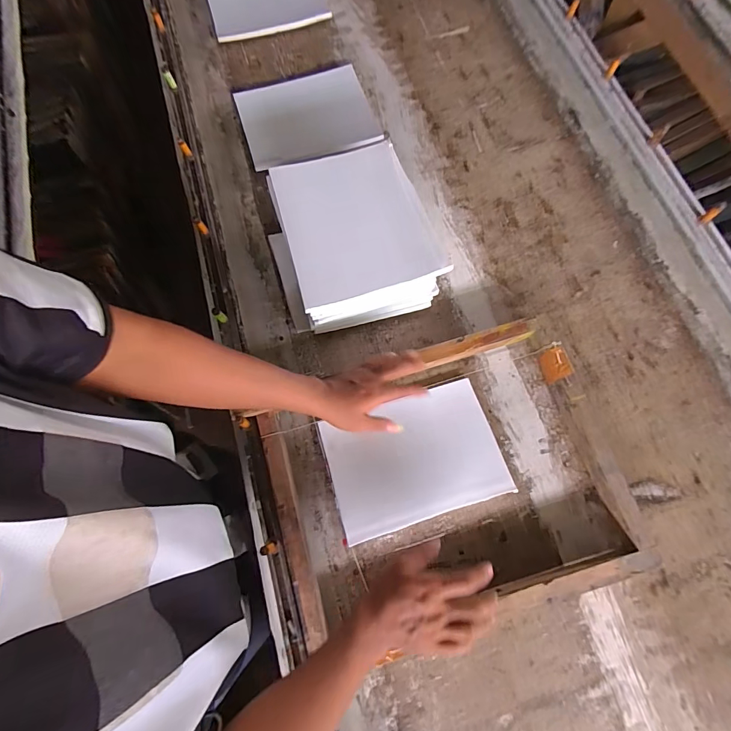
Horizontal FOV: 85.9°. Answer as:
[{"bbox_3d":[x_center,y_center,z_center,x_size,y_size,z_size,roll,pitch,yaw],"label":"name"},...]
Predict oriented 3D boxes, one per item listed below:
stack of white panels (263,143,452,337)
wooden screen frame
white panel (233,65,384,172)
[{"bbox_3d":[-0.019,-0.225,0.695,0.231,0.140,0.288,-18,75,-3],"label":"stack of white panels"},{"bbox_3d":[0.117,0.173,0.596,0.510,0.067,0.391,-20,75,-3],"label":"wooden screen frame"},{"bbox_3d":[-0.125,-0.542,0.860,0.281,0.027,0.219,-18,75,-3],"label":"white panel"}]

